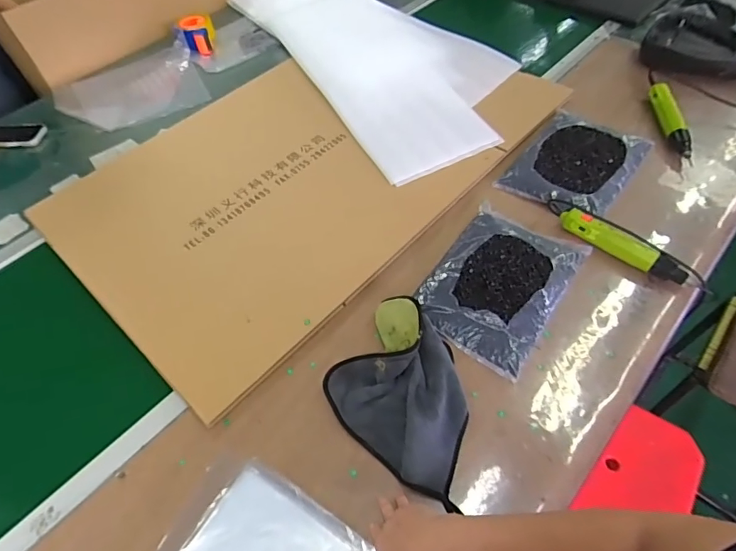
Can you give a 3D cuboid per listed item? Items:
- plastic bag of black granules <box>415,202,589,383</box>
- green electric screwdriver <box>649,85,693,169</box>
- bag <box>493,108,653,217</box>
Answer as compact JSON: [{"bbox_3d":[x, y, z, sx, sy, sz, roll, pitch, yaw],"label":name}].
[{"bbox_3d":[0.226,0.007,0.809,0.209,0.034,0.288,29,63,23],"label":"plastic bag of black granules"},{"bbox_3d":[0.638,-0.332,0.977,0.042,0.034,0.240,-1,56,5],"label":"green electric screwdriver"},{"bbox_3d":[0.423,-0.237,0.938,0.200,0.027,0.261,35,65,25],"label":"bag"}]

